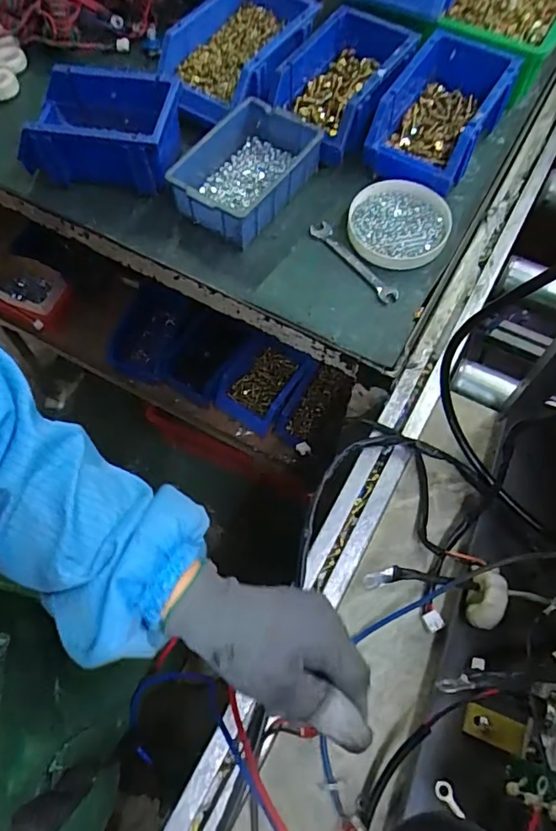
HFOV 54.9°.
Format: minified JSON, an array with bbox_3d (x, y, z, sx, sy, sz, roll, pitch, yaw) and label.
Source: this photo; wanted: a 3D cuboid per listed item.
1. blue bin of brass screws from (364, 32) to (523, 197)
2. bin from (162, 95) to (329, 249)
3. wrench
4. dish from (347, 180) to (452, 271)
[{"bbox_3d":[0.185,-0.343,0.606,0.113,0.068,0.188,31,70,13],"label":"blue bin of brass screws"},{"bbox_3d":[-0.035,-0.267,0.592,0.114,0.055,0.157,30,70,13],"label":"bin"},{"bbox_3d":[0.079,-0.161,0.560,0.023,0.007,0.125,-36,70,-14],"label":"wrench"},{"bbox_3d":[0.126,-0.201,0.565,0.103,0.017,0.105,0,66,1],"label":"dish"}]

